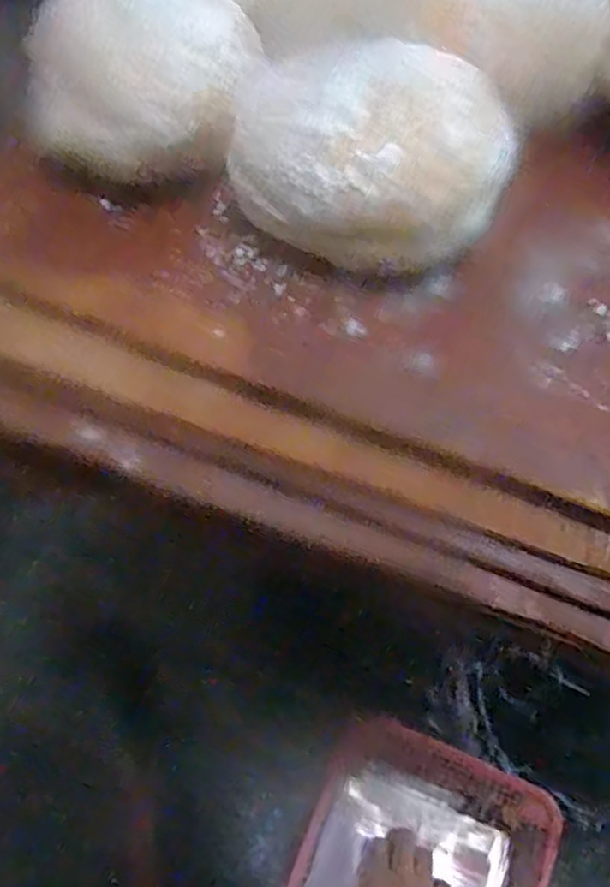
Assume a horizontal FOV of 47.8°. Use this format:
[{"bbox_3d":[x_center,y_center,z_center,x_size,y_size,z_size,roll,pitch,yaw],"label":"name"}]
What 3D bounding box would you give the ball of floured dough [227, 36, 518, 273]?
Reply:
[{"bbox_3d":[0.025,-0.088,0.221,0.072,0.048,0.072,-1,63,1],"label":"ball of floured dough"}]

